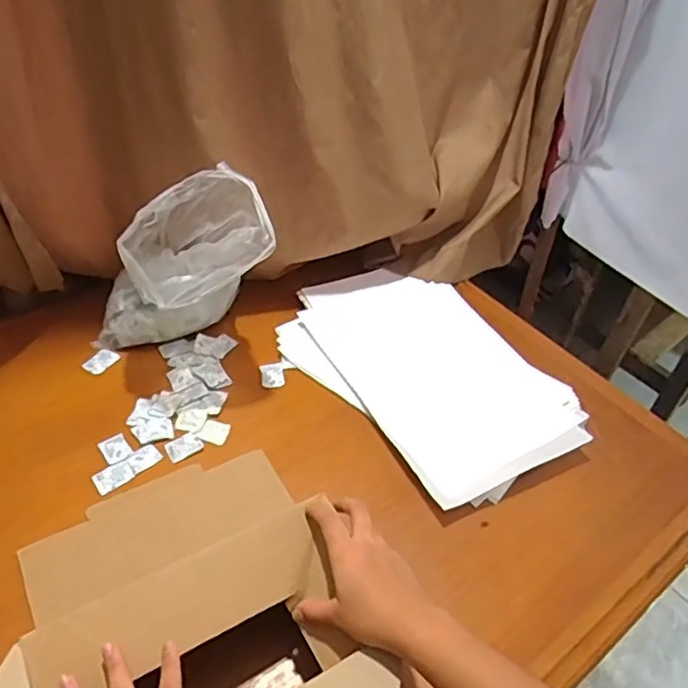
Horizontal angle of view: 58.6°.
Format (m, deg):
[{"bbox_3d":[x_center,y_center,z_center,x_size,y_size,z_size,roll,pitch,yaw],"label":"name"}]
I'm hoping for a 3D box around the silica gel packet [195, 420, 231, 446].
[{"bbox_3d":[-0.154,0.105,0.731,0.032,0.004,0.032,15,45,9],"label":"silica gel packet"}]

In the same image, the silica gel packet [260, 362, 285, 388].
[{"bbox_3d":[-0.094,0.040,0.807,0.029,0.004,0.043,-6,46,-11],"label":"silica gel packet"}]

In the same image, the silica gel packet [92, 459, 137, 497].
[{"bbox_3d":[-0.254,0.146,0.675,0.041,0.004,0.029,-25,52,-27],"label":"silica gel packet"}]

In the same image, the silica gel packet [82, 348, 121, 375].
[{"bbox_3d":[-0.318,0.022,0.804,0.031,0.005,0.042,27,48,20],"label":"silica gel packet"}]

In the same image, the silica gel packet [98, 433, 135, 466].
[{"bbox_3d":[-0.261,0.120,0.702,0.029,0.004,0.039,-27,53,-29],"label":"silica gel packet"}]

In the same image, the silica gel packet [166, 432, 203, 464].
[{"bbox_3d":[-0.185,0.118,0.711,0.040,0.004,0.027,-22,51,-25],"label":"silica gel packet"}]

